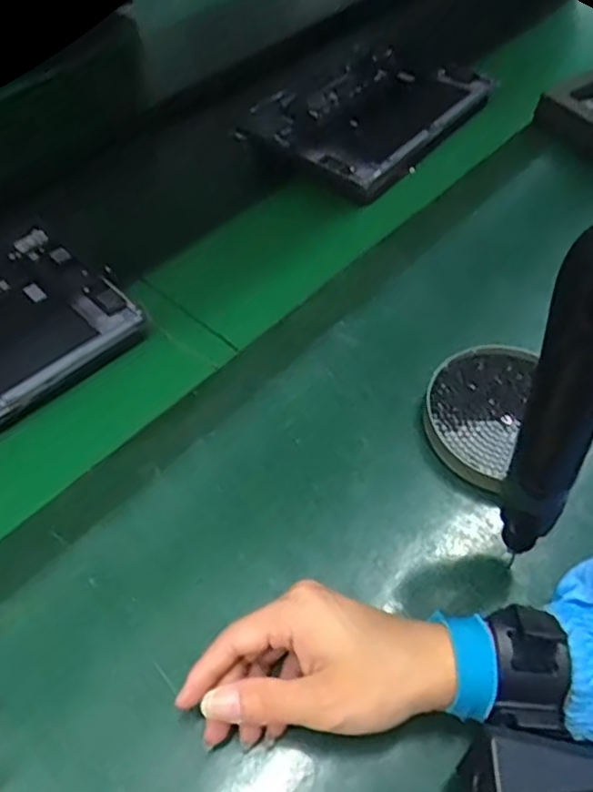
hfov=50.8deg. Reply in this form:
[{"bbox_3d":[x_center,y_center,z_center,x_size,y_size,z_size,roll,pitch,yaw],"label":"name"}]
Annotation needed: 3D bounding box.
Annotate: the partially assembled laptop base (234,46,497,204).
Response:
[{"bbox_3d":[0.086,-0.316,0.679,0.172,0.020,0.274,35,61,23],"label":"partially assembled laptop base"}]

